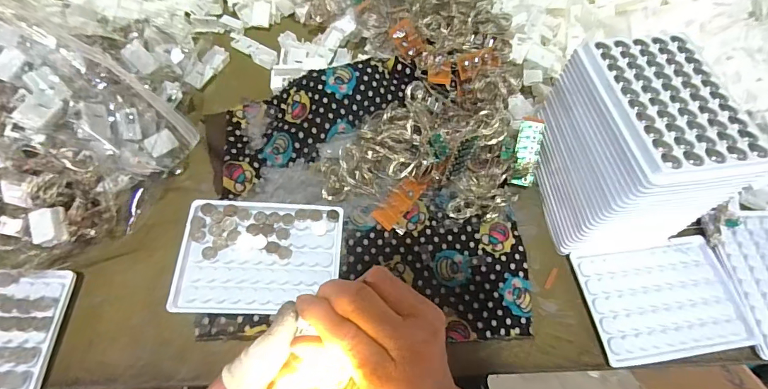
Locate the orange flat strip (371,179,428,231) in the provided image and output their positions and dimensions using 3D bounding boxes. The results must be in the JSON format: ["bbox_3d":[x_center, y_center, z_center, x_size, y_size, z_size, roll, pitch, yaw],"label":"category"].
[{"bbox_3d":[0.014,0.006,0.359,0.021,0.007,0.055,46,71,-9],"label":"orange flat strip"}]

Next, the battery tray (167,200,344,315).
[{"bbox_3d":[-0.102,0.050,0.330,0.127,0.011,0.092,2,62,-3],"label":"battery tray"}]

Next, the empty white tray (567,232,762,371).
[{"bbox_3d":[0.235,0.088,0.336,0.126,0.009,0.092,-7,63,-7],"label":"empty white tray"}]

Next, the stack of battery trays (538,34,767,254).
[{"bbox_3d":[0.200,-0.034,0.330,0.095,0.120,0.139,-6,63,-7],"label":"stack of battery trays"}]

